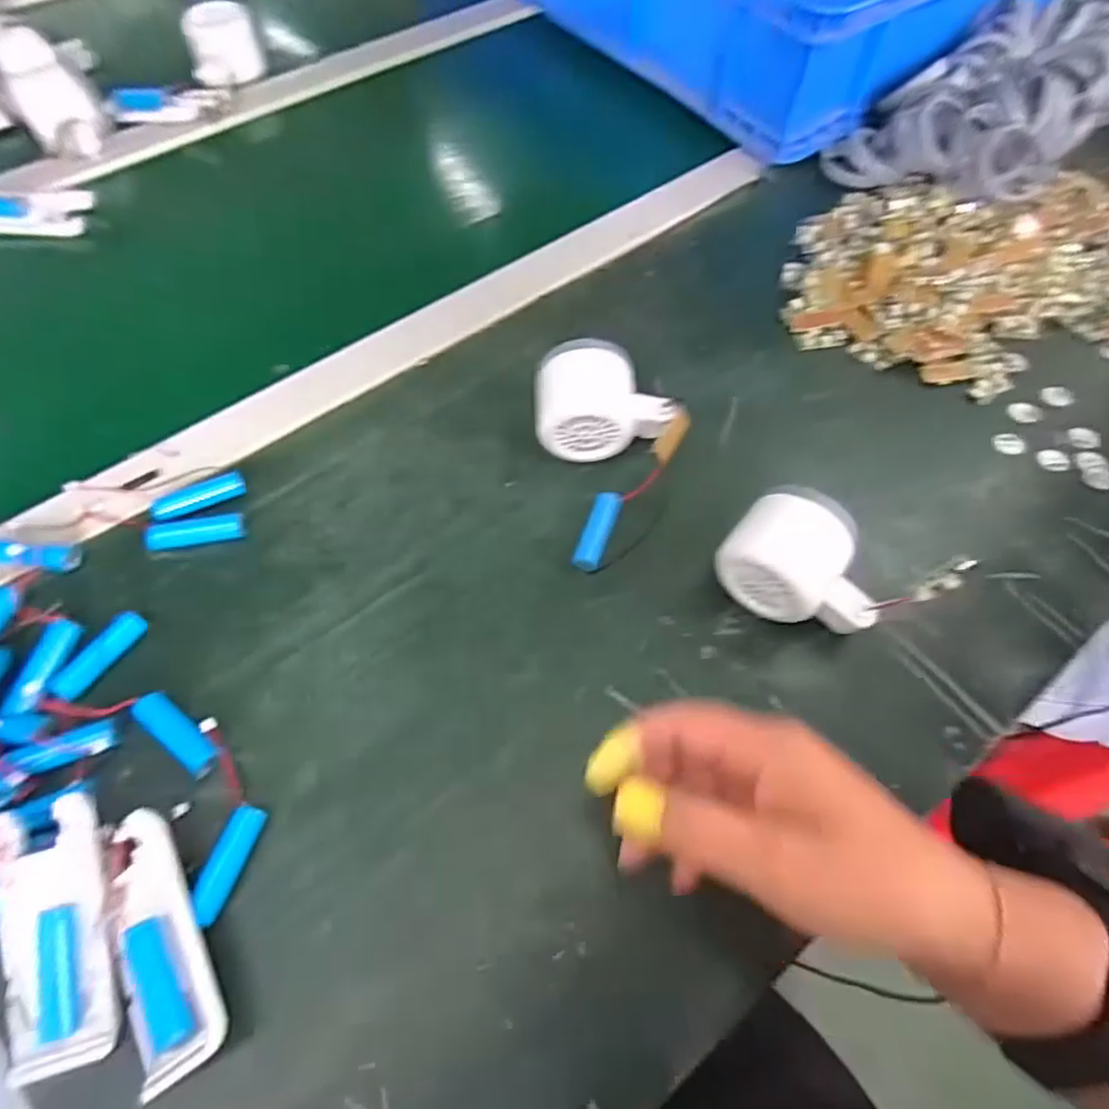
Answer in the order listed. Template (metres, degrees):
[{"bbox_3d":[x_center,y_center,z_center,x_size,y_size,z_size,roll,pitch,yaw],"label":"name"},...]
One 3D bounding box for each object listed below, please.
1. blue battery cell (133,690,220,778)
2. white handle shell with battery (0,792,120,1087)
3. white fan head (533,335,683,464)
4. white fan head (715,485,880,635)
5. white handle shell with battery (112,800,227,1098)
[{"bbox_3d":[-0.191,0.090,0.337,0.052,0.014,0.016,37,66,17],"label":"blue battery cell"},{"bbox_3d":[-0.213,0.161,0.284,0.039,0.016,0.105,-13,78,-9],"label":"white handle shell with battery"},{"bbox_3d":[0.031,-0.095,0.422,0.086,0.045,0.067,-2,61,-3],"label":"white fan head"},{"bbox_3d":[0.135,0.008,0.358,0.082,0.058,0.052,38,66,18],"label":"white fan head"},{"bbox_3d":[-0.170,0.167,0.288,0.037,0.022,0.105,-22,64,-14],"label":"white handle shell with battery"}]

